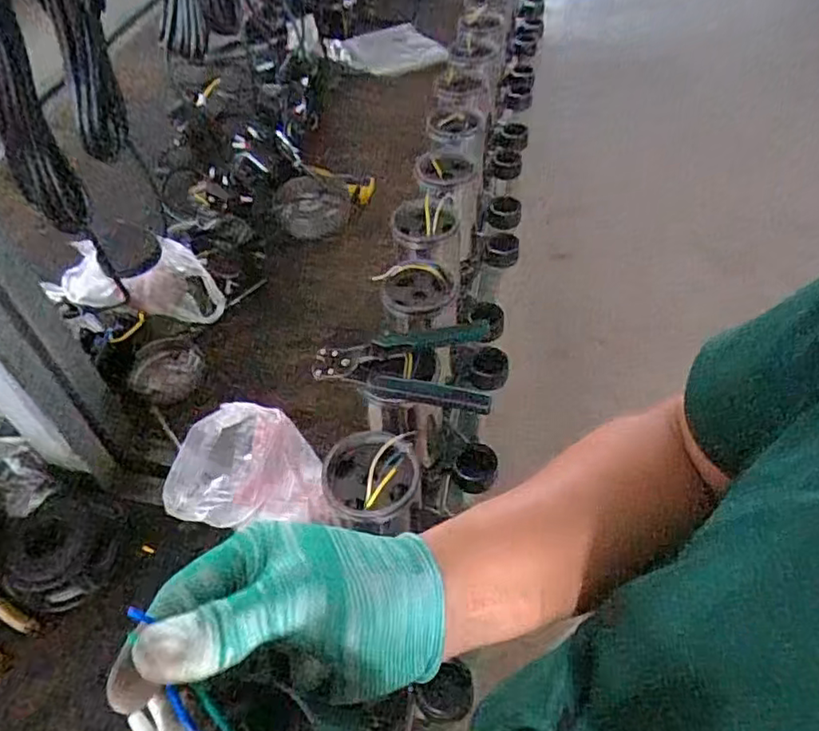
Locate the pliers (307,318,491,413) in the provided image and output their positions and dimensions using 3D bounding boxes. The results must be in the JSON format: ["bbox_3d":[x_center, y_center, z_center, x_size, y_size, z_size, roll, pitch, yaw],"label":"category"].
[{"bbox_3d":[-0.009,-0.003,0.624,0.174,0.029,0.104,1,50,4],"label":"pliers"}]

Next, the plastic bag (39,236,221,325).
[{"bbox_3d":[-0.364,-0.117,0.866,0.222,0.107,0.072,3,45,-28],"label":"plastic bag"}]

